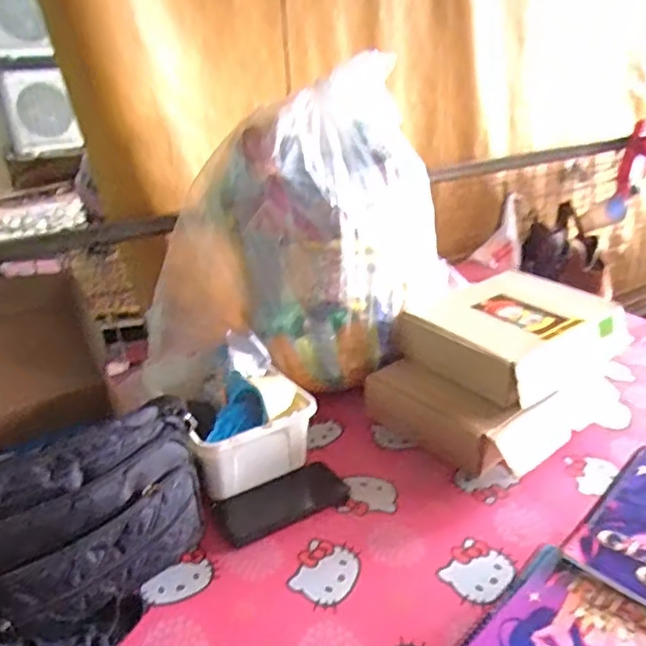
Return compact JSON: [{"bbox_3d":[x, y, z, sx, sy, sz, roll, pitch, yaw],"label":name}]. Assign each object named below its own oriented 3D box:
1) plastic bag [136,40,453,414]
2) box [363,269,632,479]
[{"bbox_3d":[-0.025,-0.166,1.013,0.449,0.380,0.446,2,26,6],"label":"plastic bag"},{"bbox_3d":[0.274,0.063,0.928,0.348,0.152,0.258,-23,33,-37],"label":"box"}]

